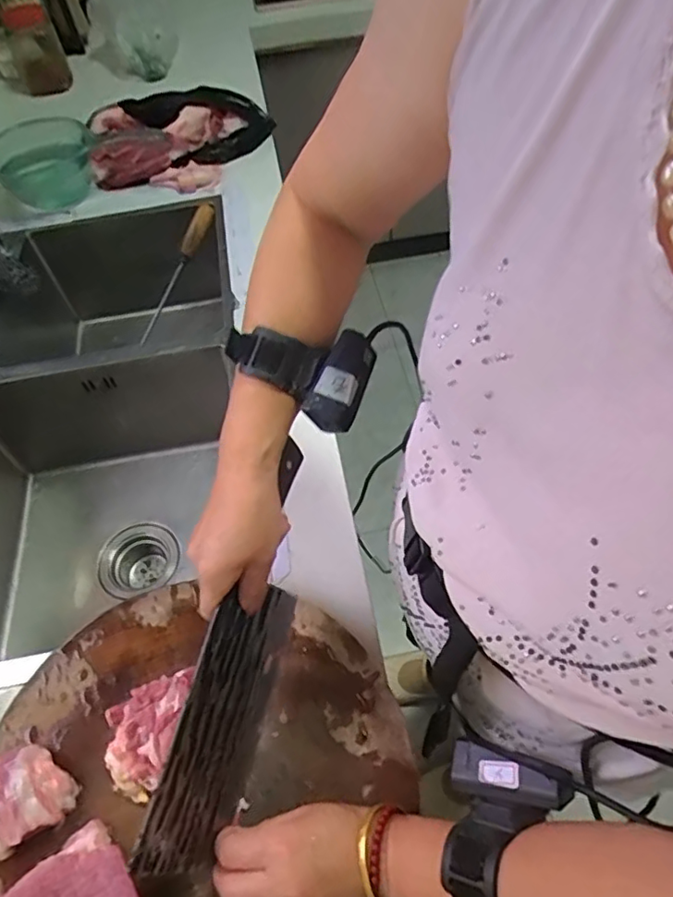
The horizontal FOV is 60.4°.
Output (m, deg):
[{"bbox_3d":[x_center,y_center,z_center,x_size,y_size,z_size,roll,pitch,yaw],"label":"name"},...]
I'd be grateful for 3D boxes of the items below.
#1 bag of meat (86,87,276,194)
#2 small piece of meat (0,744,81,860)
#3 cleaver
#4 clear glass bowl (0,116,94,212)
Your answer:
[{"bbox_3d":[-0.272,-0.556,1.023,0.314,0.088,0.212,-12,56,-3],"label":"bag of meat"},{"bbox_3d":[-0.234,0.256,0.428,0.062,0.033,0.062,-2,56,3],"label":"small piece of meat"},{"bbox_3d":[-0.073,0.143,0.447,0.024,0.090,0.300,-2,59,32],"label":"cleaver"},{"bbox_3d":[-0.501,-0.492,1.001,0.165,0.107,0.201,-25,57,-12],"label":"clear glass bowl"}]

